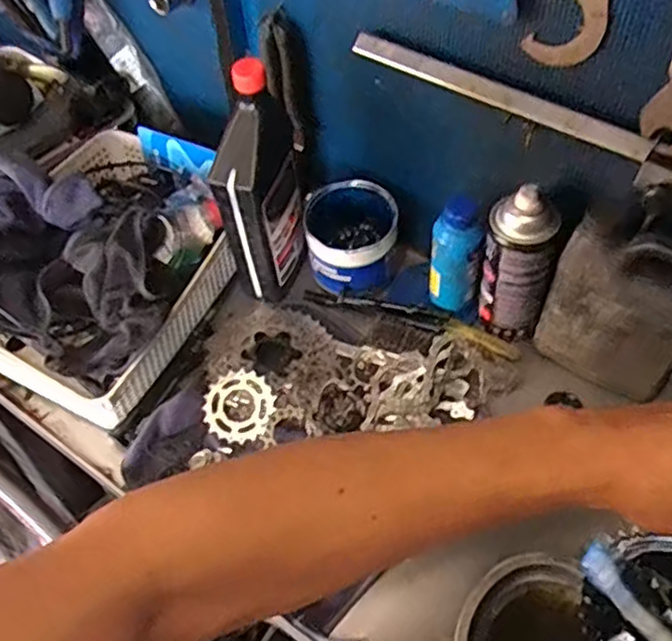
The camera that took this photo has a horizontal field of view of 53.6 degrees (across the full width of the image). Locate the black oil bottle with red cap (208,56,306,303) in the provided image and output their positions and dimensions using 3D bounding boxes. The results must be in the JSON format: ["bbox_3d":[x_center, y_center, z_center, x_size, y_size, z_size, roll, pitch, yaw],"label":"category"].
[{"bbox_3d":[-0.075,-0.135,0.684,0.050,0.244,0.097,15,56,14],"label":"black oil bottle with red cap"}]

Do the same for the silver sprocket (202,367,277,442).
[{"bbox_3d":[-0.099,0.087,0.681,0.069,0.006,0.072,0,81,-1],"label":"silver sprocket"}]

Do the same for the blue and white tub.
[{"bbox_3d":[0.017,-0.094,0.754,0.097,0.090,0.101,-2,53,2],"label":"blue and white tub"}]

